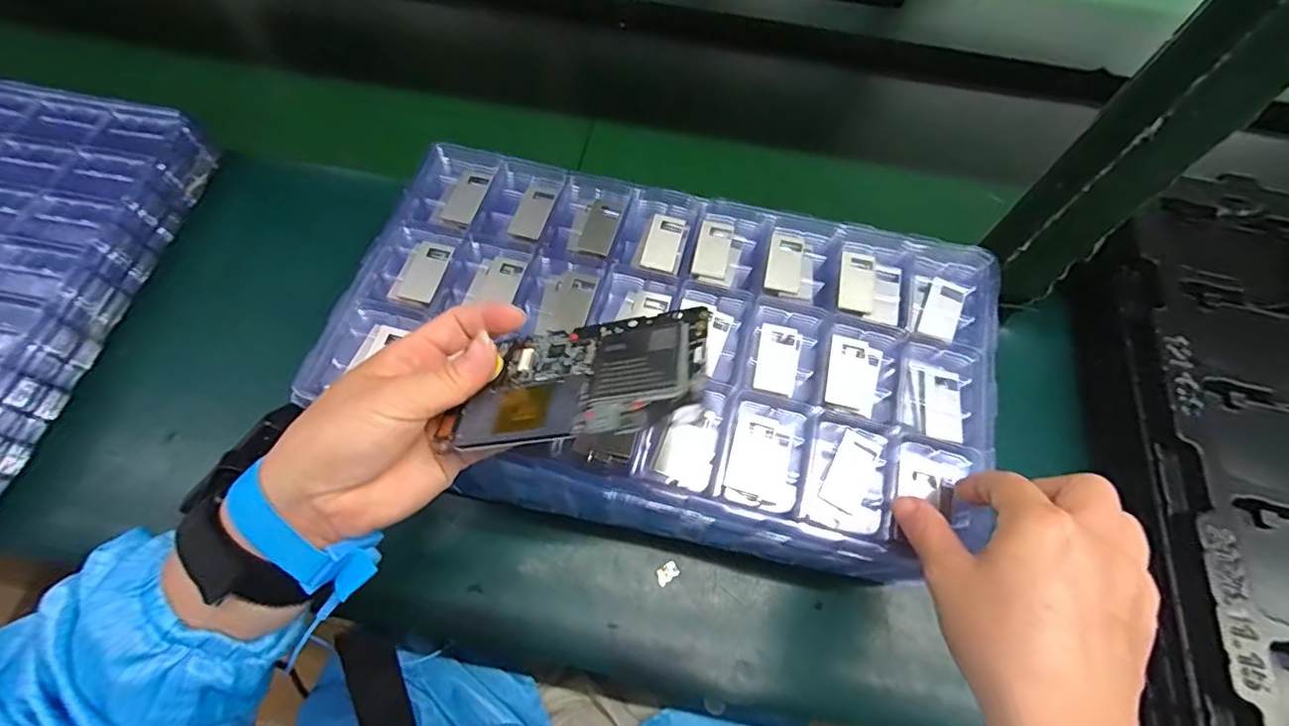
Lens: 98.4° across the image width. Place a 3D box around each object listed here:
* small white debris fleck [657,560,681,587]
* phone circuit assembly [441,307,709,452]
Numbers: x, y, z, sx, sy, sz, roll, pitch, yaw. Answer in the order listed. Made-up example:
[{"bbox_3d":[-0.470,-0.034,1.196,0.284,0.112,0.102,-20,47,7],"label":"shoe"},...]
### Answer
[{"bbox_3d":[0.015,0.142,0.377,0.016,0.004,0.010,-31,68,-18],"label":"small white debris fleck"},{"bbox_3d":[-0.028,0.006,0.247,0.110,0.004,0.068,-5,47,18],"label":"phone circuit assembly"}]

